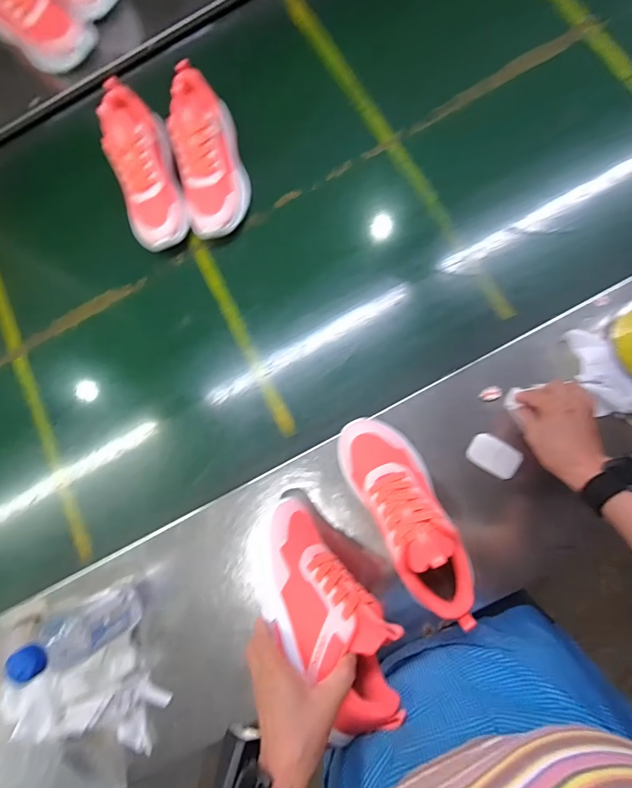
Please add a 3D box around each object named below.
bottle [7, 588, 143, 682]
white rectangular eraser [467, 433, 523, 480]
[{"bbox_3d":[-0.275,0.279,0.451,0.057,0.168,0.058,-32,78,2],"label":"bottle"},{"bbox_3d":[0.229,0.080,0.500,0.059,0.017,0.042,32,86,12],"label":"white rectangular eraser"}]

